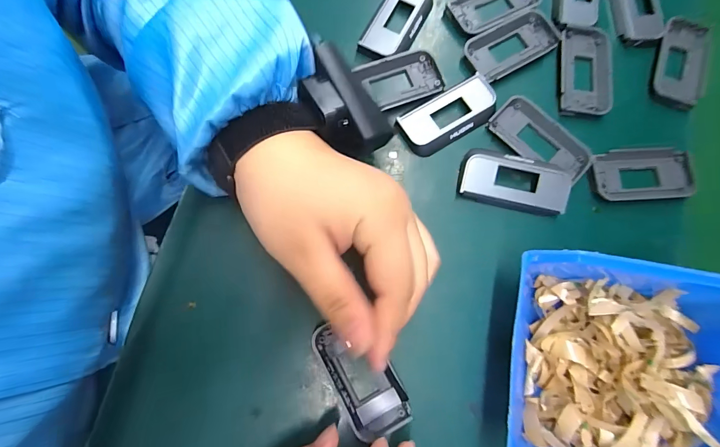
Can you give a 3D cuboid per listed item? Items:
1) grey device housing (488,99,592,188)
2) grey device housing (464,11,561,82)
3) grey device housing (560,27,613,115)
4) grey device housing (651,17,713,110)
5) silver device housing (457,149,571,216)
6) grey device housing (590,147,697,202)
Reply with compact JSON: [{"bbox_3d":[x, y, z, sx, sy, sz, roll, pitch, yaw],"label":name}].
[{"bbox_3d":[0.133,-0.061,0.269,0.075,0.006,0.033,42,81,7],"label":"grey device housing"},{"bbox_3d":[0.120,-0.141,0.288,0.075,0.009,0.037,-31,81,-7],"label":"grey device housing"},{"bbox_3d":[0.175,-0.119,0.284,0.038,0.009,0.074,6,78,0],"label":"grey device housing"},{"bbox_3d":[0.258,-0.129,0.294,0.041,0.009,0.077,16,79,2],"label":"grey device housing"},{"bbox_3d":[0.108,-0.029,0.258,0.076,0.015,0.034,11,78,1],"label":"silver device housing"},{"bbox_3d":[0.207,-0.036,0.269,0.076,0.007,0.039,-4,79,-2],"label":"grey device housing"}]

